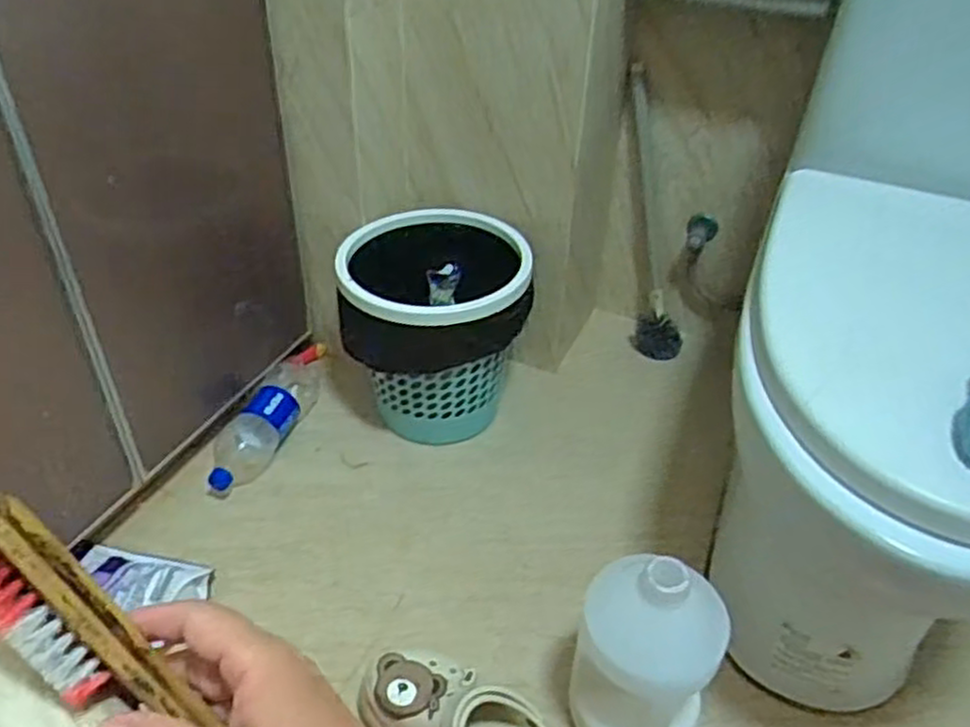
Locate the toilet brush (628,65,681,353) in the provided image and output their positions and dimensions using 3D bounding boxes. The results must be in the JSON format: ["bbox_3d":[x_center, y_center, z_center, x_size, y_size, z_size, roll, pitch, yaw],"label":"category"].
[{"bbox_3d":[0.261,-0.231,1.218,0.061,0.472,0.070,-19,23,-22],"label":"toilet brush"}]

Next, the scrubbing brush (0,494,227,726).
[{"bbox_3d":[-0.168,0.111,0.311,0.033,0.126,0.036,-42,9,-5],"label":"scrubbing brush"}]

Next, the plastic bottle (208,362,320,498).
[{"bbox_3d":[-0.333,0.086,1.135,0.086,0.074,0.268,10,41,10],"label":"plastic bottle"}]

